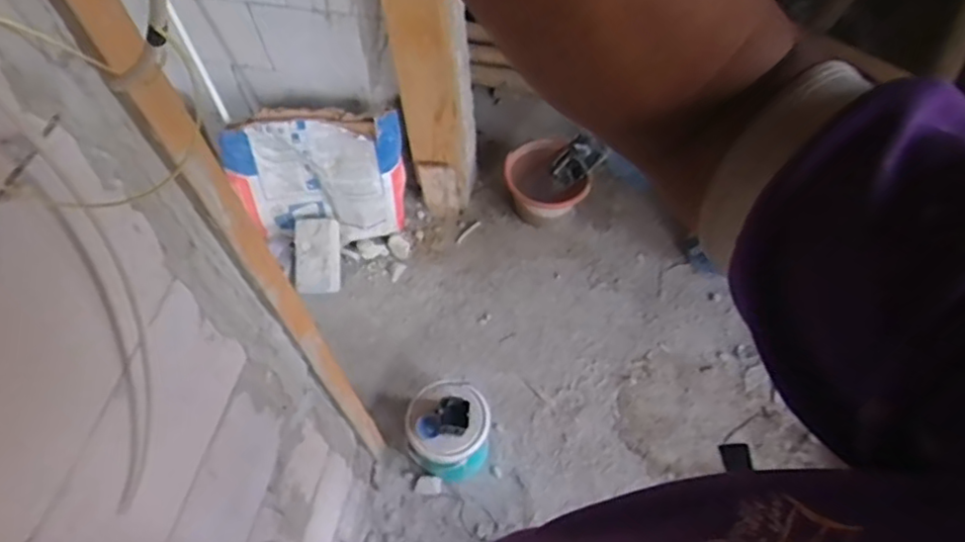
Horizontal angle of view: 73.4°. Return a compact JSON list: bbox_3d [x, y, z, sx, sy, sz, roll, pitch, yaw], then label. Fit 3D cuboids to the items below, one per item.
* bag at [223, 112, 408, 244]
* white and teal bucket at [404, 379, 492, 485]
[{"bbox_3d":[-0.432,-0.238,1.705,0.457,0.346,0.167,1,58,4],"label":"bag"},{"bbox_3d":[-0.070,0.352,1.437,0.173,0.218,0.181,-2,58,3],"label":"white and teal bucket"}]

